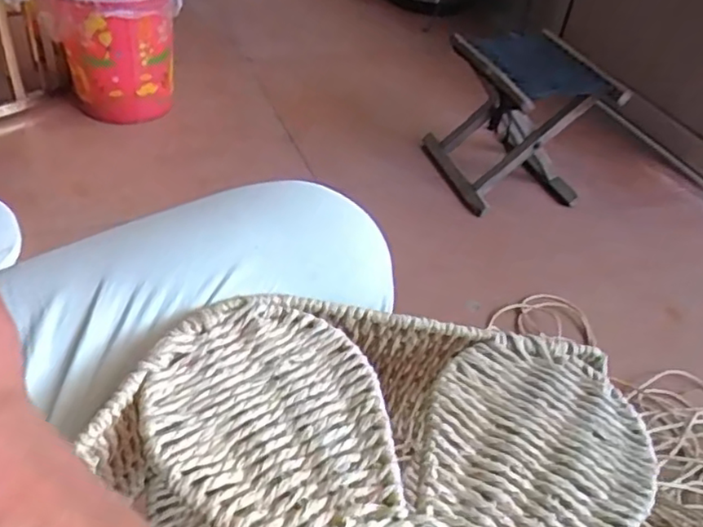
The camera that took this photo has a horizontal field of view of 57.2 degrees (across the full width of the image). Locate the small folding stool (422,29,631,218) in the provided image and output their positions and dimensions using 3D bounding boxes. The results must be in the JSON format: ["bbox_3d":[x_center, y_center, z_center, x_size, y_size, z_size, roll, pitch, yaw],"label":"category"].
[{"bbox_3d":[0.340,-0.287,1.304,0.279,0.269,0.290,-7,43,-16],"label":"small folding stool"}]

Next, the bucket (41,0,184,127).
[{"bbox_3d":[-0.479,-0.445,1.335,0.262,0.275,0.243,-9,44,-19],"label":"bucket"}]

